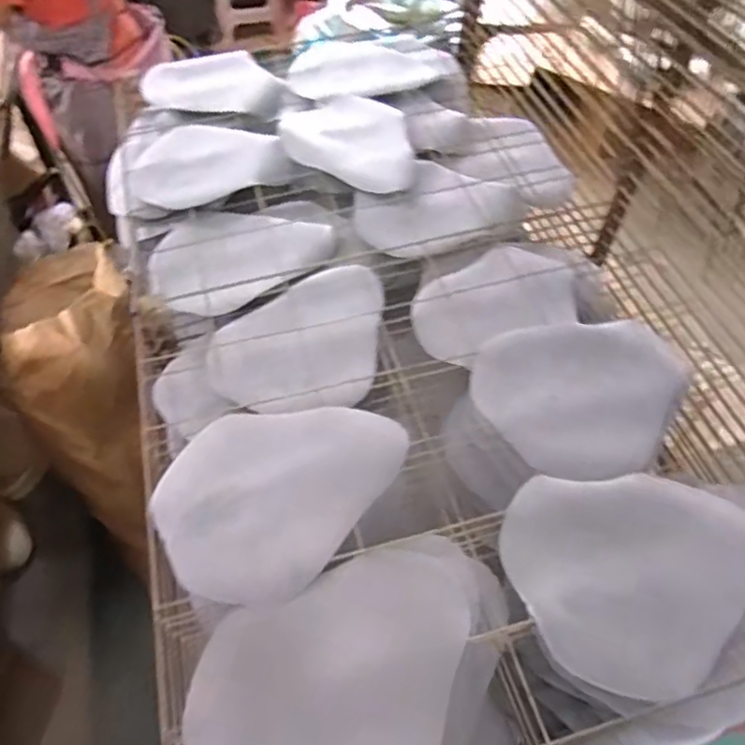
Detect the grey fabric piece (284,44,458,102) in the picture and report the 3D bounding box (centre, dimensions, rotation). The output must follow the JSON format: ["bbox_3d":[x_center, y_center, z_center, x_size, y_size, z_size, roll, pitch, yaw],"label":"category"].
[{"bbox_3d":[-0.001,-0.576,1.158,0.313,0.031,0.147,-14,55,-11],"label":"grey fabric piece"}]

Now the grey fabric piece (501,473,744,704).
[{"bbox_3d":[0.231,0.167,0.566,0.218,0.021,0.200,-39,63,-25],"label":"grey fabric piece"}]

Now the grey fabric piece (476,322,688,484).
[{"bbox_3d":[0.235,0.023,0.682,0.229,0.019,0.201,-7,54,-6],"label":"grey fabric piece"}]

